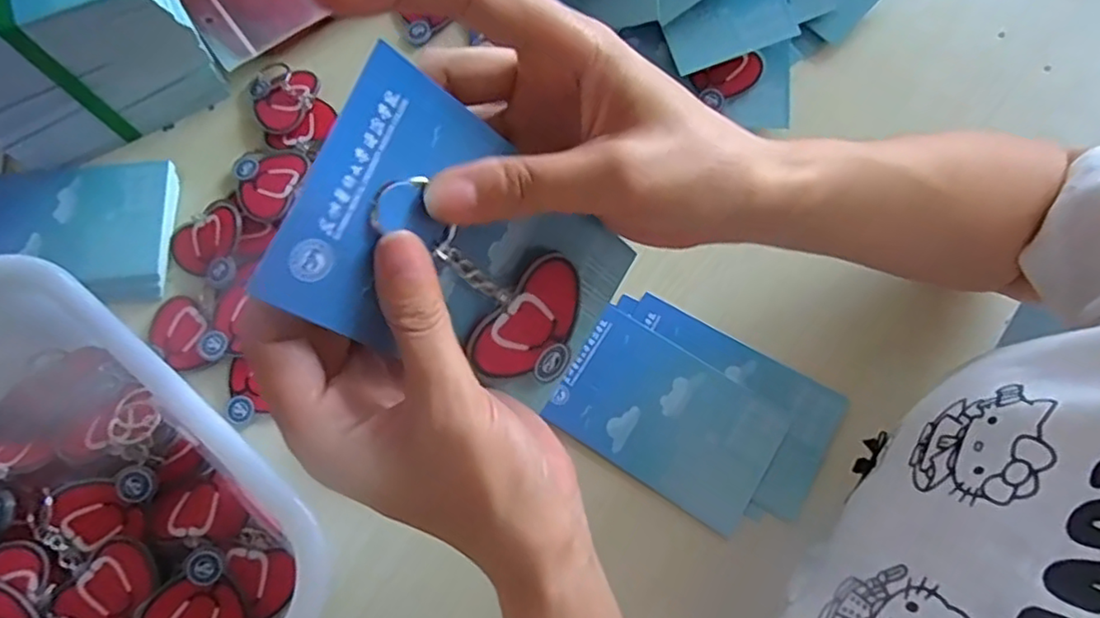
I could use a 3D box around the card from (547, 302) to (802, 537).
[{"bbox_3d":[0.069,0.063,0.377,0.126,0.004,0.080,32,75,9],"label":"card"}]

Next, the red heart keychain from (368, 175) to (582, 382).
[{"bbox_3d":[-0.017,-0.009,0.222,0.048,0.103,0.008,-40,42,-12],"label":"red heart keychain"}]

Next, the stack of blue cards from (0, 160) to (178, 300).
[{"bbox_3d":[-0.315,-0.054,0.407,0.144,0.015,0.091,3,73,1],"label":"stack of blue cards"}]

